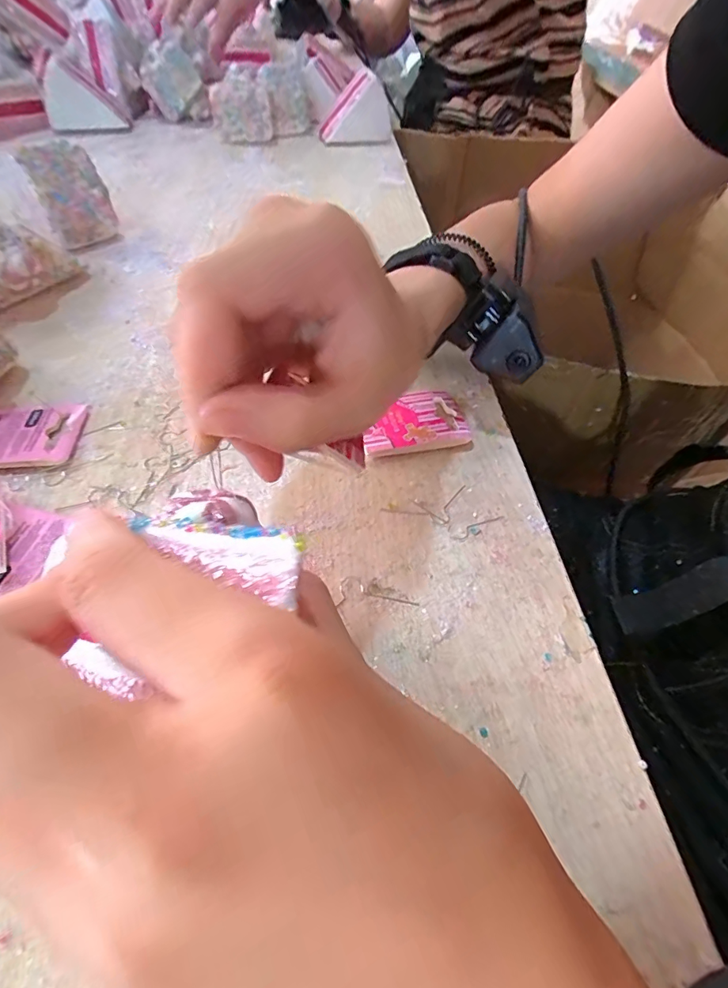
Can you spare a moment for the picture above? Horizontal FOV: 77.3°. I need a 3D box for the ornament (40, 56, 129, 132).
[{"bbox_3d":[-0.326,-0.464,0.533,0.089,0.059,0.055,-25,57,-22],"label":"ornament"}]

